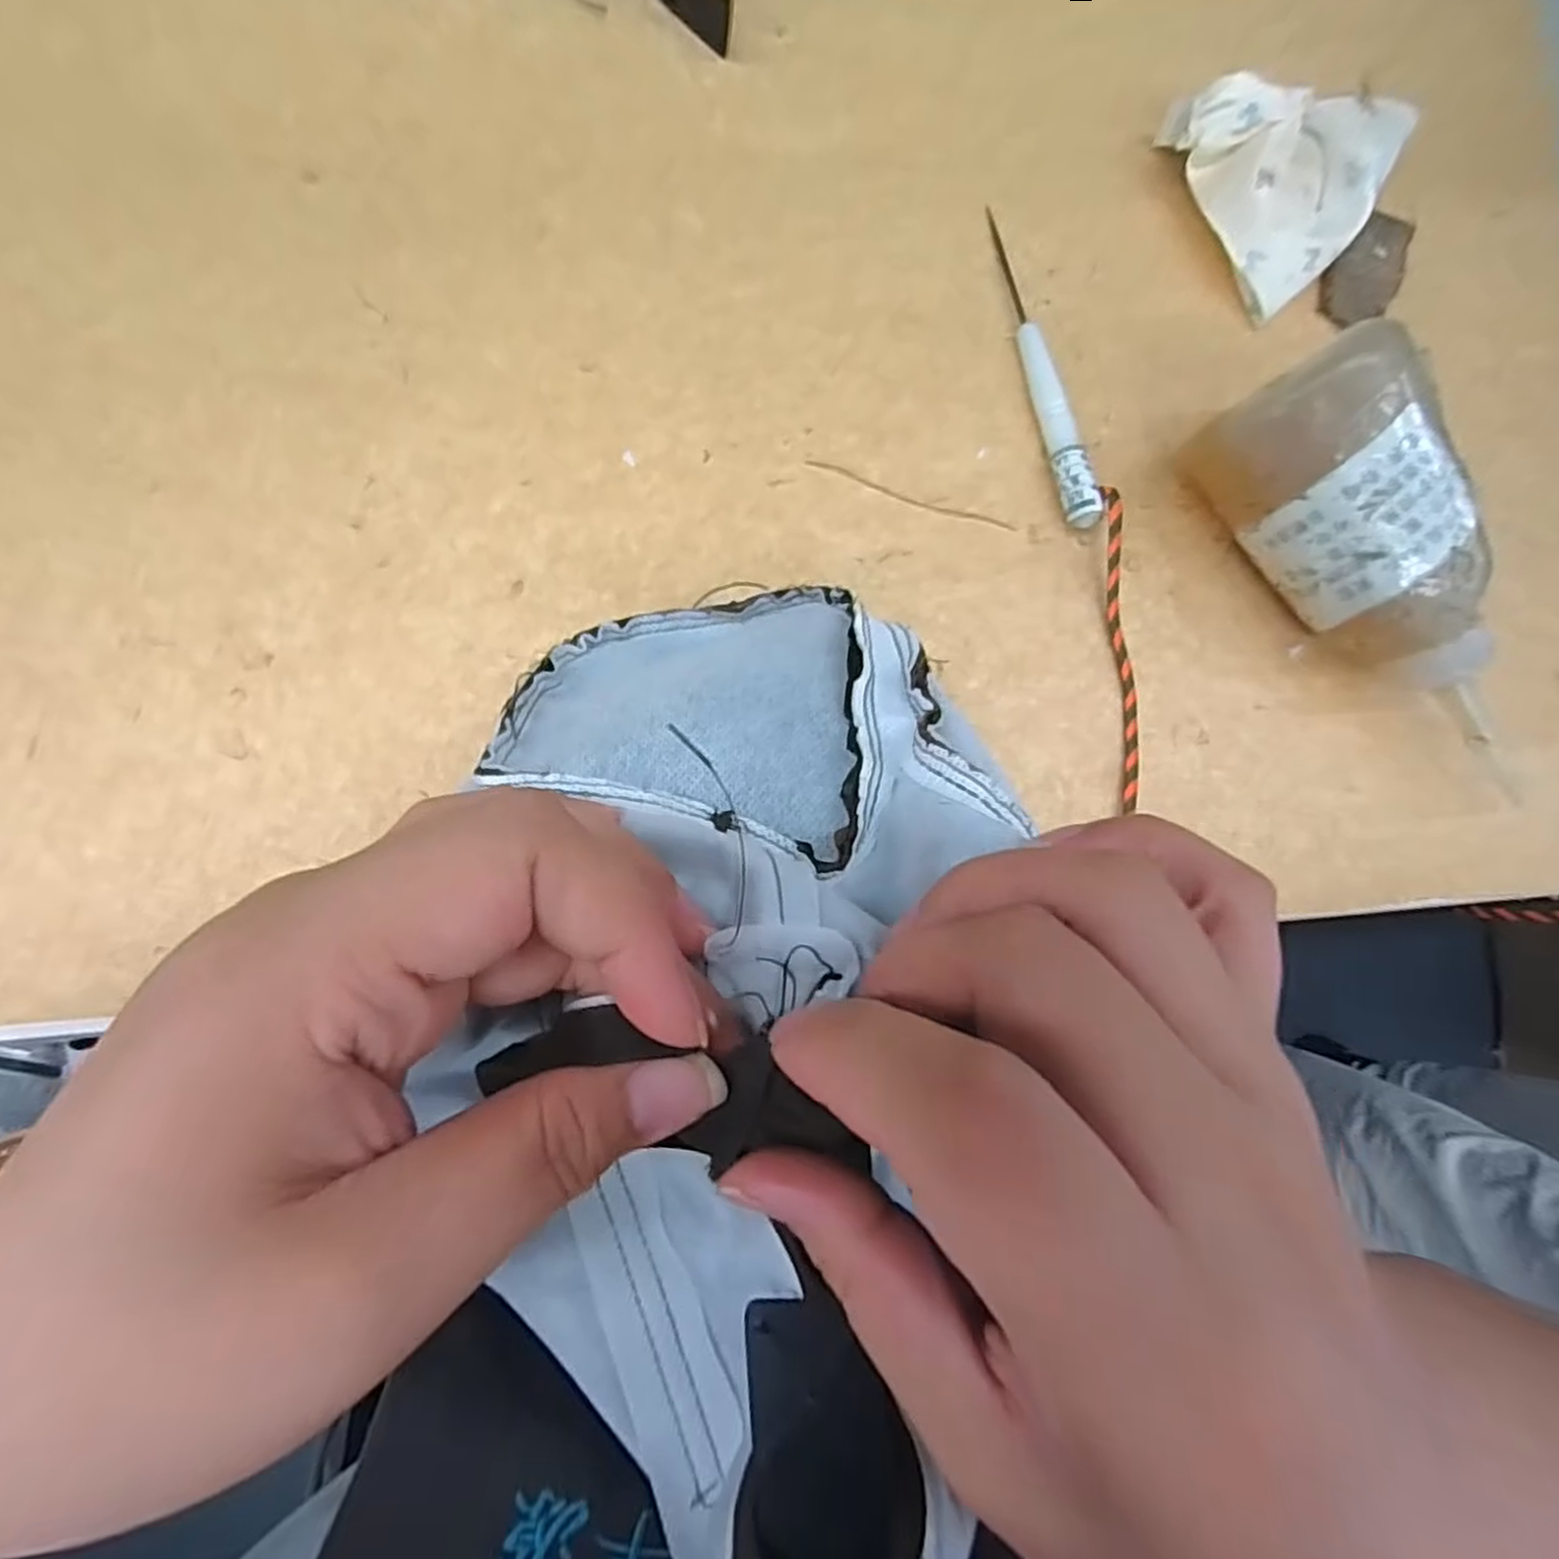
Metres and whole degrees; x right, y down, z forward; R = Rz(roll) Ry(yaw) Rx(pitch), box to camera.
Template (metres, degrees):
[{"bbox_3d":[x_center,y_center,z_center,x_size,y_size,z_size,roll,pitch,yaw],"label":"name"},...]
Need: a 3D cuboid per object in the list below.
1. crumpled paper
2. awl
[{"bbox_3d":[0.196,-0.240,0.301,0.079,0.030,0.083,-40,90,-8],"label":"crumpled paper"},{"bbox_3d":[0.098,-0.156,0.289,0.011,0.015,0.129,-12,86,-7],"label":"awl"}]

